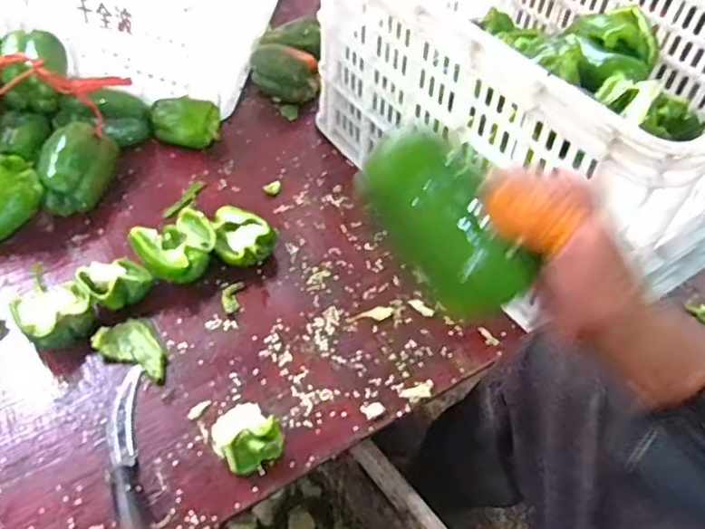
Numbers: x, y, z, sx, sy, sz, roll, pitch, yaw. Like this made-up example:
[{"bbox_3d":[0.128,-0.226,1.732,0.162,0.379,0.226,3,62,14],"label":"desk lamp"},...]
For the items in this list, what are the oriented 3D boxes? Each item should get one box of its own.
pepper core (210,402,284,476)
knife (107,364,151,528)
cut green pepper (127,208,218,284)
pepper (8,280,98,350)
[{"bbox_3d":[-0.102,0.162,0.573,0.053,0.043,0.063,-32,58,-27],"label":"pepper core"},{"bbox_3d":[-0.210,0.177,0.564,0.034,0.025,0.193,-12,51,-13],"label":"knife"},{"bbox_3d":[-0.206,-0.022,0.725,0.081,0.052,0.089,1,49,-2],"label":"cut green pepper"},{"bbox_3d":[-0.315,0.053,0.646,0.074,0.037,0.072,-29,57,-25],"label":"pepper"}]

